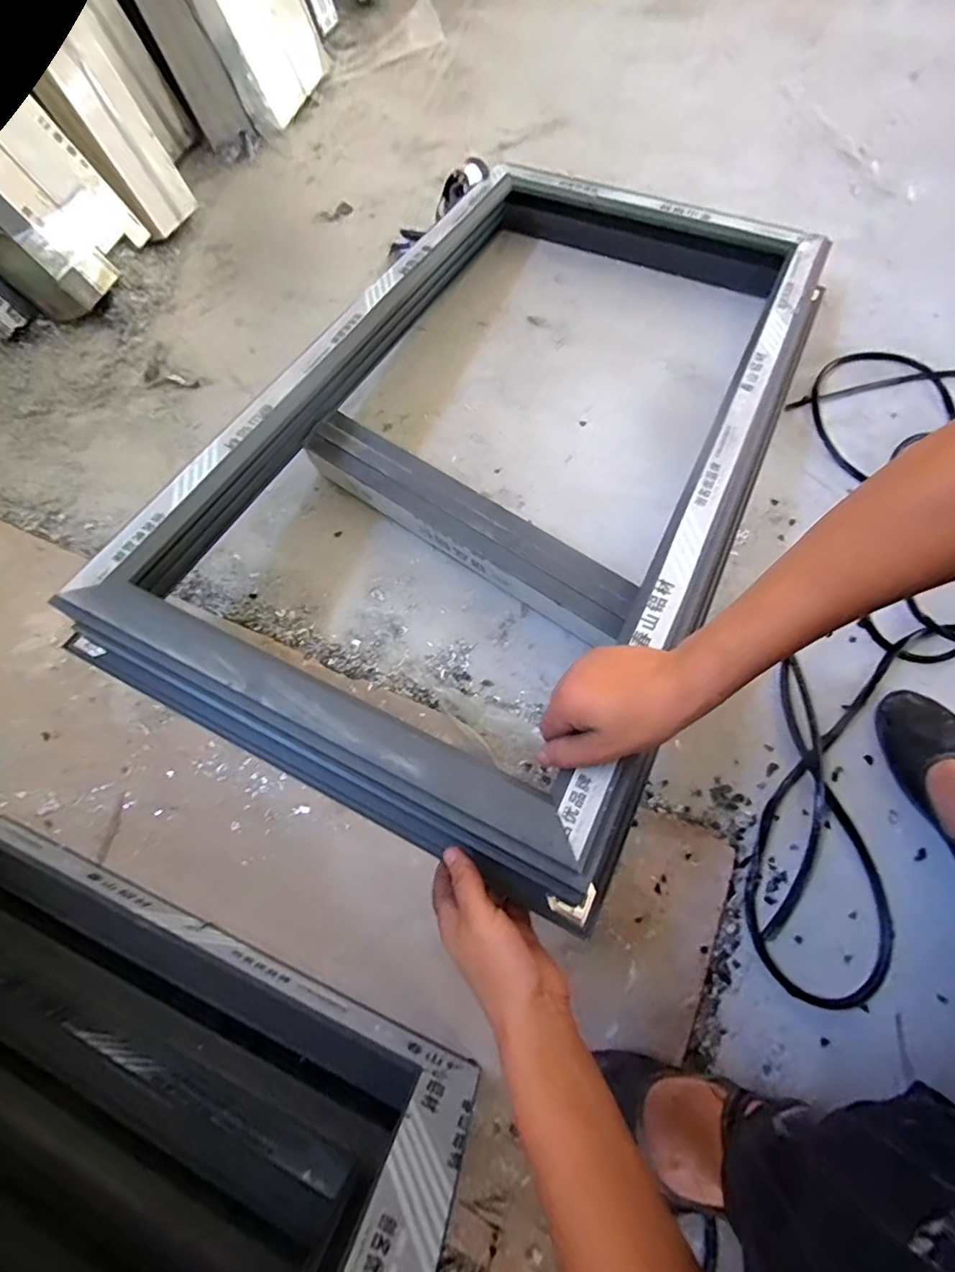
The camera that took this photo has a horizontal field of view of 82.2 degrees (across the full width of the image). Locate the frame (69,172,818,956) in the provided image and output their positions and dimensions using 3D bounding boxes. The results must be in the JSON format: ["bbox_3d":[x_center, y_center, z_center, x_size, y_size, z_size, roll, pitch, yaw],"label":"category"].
[{"bbox_3d":[0.056,-0.239,0.620,0.501,0.099,0.871,24,65,13],"label":"frame"}]

